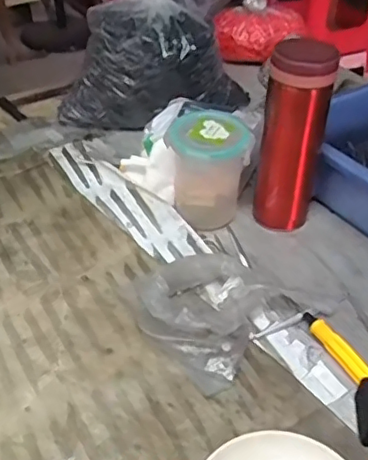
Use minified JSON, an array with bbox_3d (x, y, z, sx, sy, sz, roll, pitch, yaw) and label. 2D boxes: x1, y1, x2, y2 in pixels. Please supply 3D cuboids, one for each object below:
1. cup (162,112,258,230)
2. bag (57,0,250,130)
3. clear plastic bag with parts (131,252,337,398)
[{"bbox_3d":[0.024,-0.058,0.606,0.082,0.105,0.072,6,39,4],"label":"cup"},{"bbox_3d":[-0.037,-0.234,0.739,0.192,0.207,0.158,17,41,17],"label":"bag"},{"bbox_3d":[0.035,0.056,0.530,0.152,0.031,0.134,-26,47,-31],"label":"clear plastic bag with parts"}]

